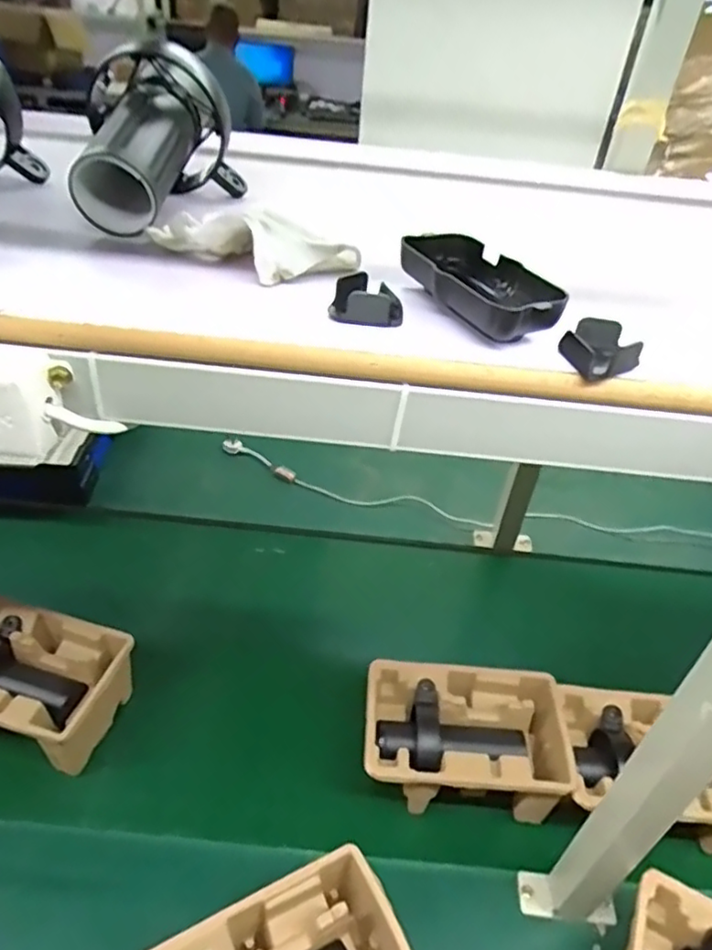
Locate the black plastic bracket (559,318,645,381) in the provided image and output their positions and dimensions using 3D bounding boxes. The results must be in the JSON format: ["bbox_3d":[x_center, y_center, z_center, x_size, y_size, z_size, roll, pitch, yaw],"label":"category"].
[{"bbox_3d":[0.127,-0.065,0.326,0.031,0.016,0.035,-7,41,-15],"label":"black plastic bracket"}]

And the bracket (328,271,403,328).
[{"bbox_3d":[0.004,-0.095,0.344,0.030,0.017,0.035,-26,48,-33],"label":"bracket"}]

